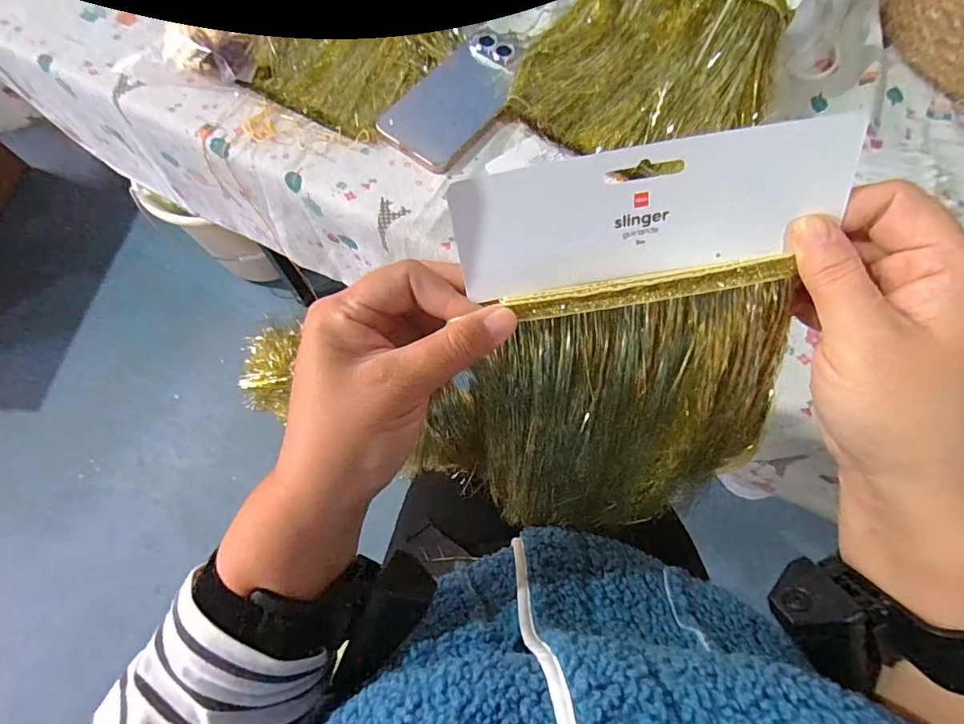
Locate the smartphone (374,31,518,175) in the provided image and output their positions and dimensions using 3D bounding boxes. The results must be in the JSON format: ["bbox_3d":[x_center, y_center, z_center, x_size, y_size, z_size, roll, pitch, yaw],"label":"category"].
[{"bbox_3d":[-0.017,-0.230,0.416,0.077,0.010,0.150,35,72,9],"label":"smartphone"}]

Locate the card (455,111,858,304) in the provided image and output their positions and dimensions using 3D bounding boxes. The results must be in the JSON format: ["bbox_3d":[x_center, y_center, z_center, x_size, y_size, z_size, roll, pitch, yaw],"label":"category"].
[{"bbox_3d":[0.070,-0.062,0.204,0.159,0.054,0.013,-10,31,2],"label":"card"}]

